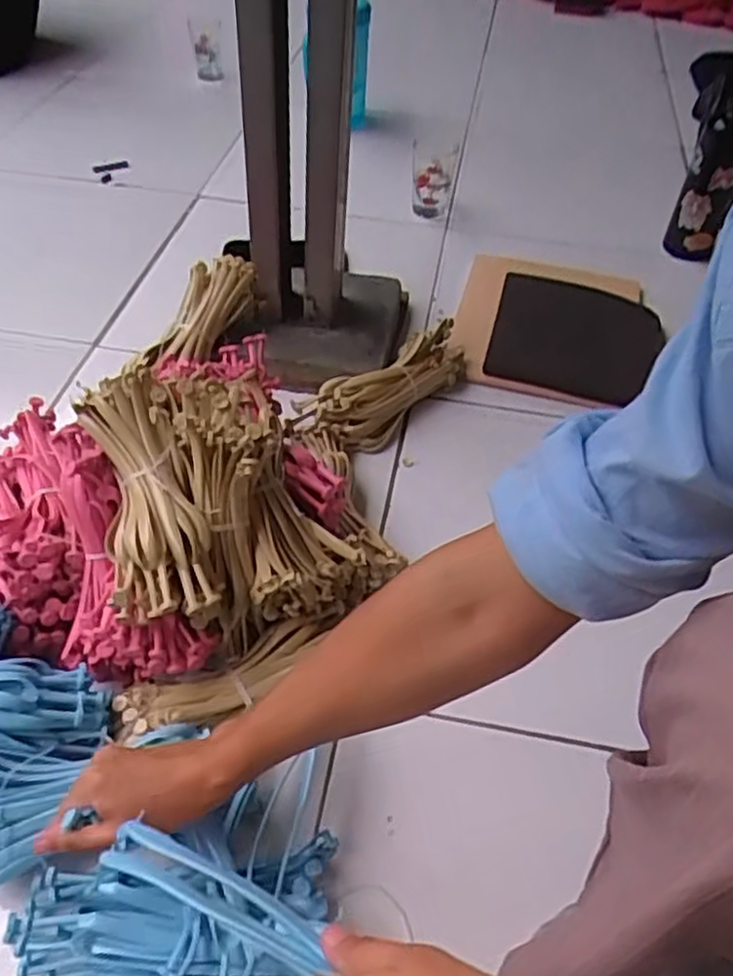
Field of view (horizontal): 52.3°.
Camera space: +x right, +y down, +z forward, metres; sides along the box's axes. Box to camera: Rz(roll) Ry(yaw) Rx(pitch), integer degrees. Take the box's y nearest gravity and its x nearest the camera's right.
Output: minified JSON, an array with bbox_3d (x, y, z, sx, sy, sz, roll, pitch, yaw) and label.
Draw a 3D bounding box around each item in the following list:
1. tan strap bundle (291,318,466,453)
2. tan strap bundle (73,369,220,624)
[{"bbox_3d":[0.029,-0.107,0.860,0.232,0.075,0.075,-32,58,-28],"label":"tan strap bundle"},{"bbox_3d":[-0.172,0.004,0.583,0.077,0.043,0.199,-12,73,-14],"label":"tan strap bundle"}]

